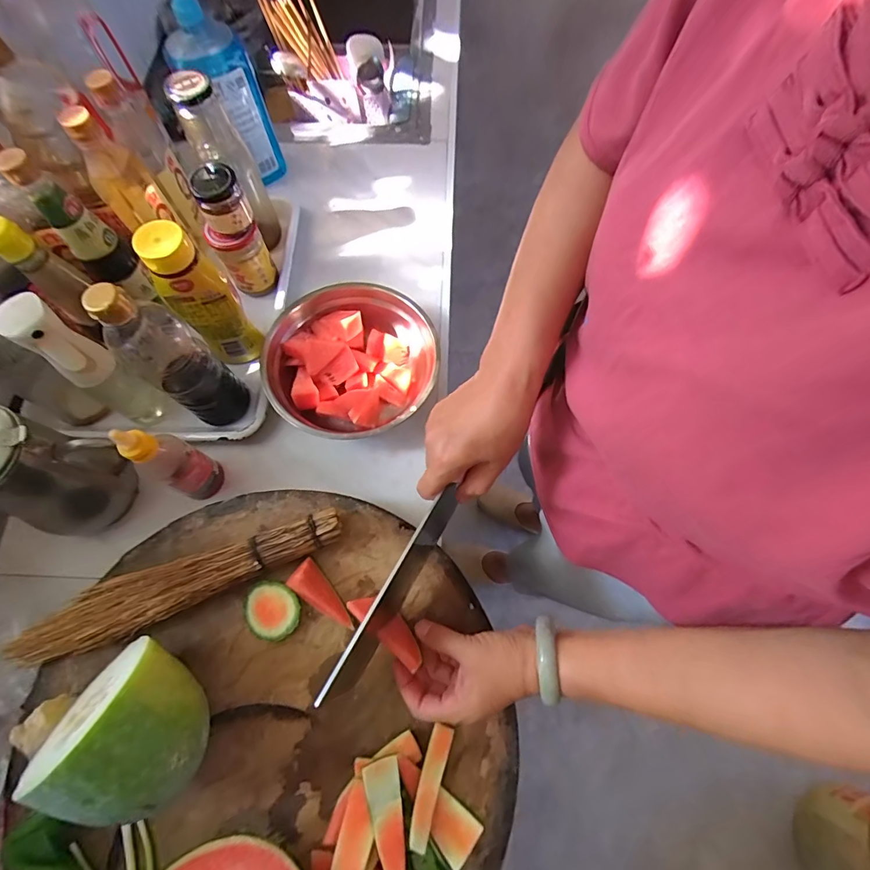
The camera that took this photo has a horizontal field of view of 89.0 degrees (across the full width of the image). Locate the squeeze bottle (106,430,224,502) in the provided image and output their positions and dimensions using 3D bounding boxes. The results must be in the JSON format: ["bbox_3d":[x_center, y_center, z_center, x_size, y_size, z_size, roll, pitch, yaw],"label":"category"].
[{"bbox_3d":[-0.305,0.030,0.510,0.045,0.152,0.052,26,72,10],"label":"squeeze bottle"}]

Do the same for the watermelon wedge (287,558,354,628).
[{"bbox_3d":[-0.113,0.164,0.444,0.033,0.031,0.080,-43,88,-14],"label":"watermelon wedge"}]

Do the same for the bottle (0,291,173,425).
[{"bbox_3d":[-0.399,-0.076,0.523,0.059,0.211,0.051,22,71,8],"label":"bottle"}]

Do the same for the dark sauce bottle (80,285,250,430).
[{"bbox_3d":[-0.311,-0.091,0.521,0.086,0.243,0.073,38,74,13],"label":"dark sauce bottle"}]

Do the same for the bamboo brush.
[{"bbox_3d":[-0.254,0.152,0.448,0.328,0.036,0.057,-19,70,-7],"label":"bamboo brush"}]

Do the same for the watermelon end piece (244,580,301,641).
[{"bbox_3d":[-0.168,0.181,0.456,0.057,0.017,0.055,0,69,0],"label":"watermelon end piece"}]

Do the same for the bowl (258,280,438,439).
[{"bbox_3d":[-0.108,-0.095,0.609,0.230,0.067,0.214,0,69,0],"label":"bowl"}]

